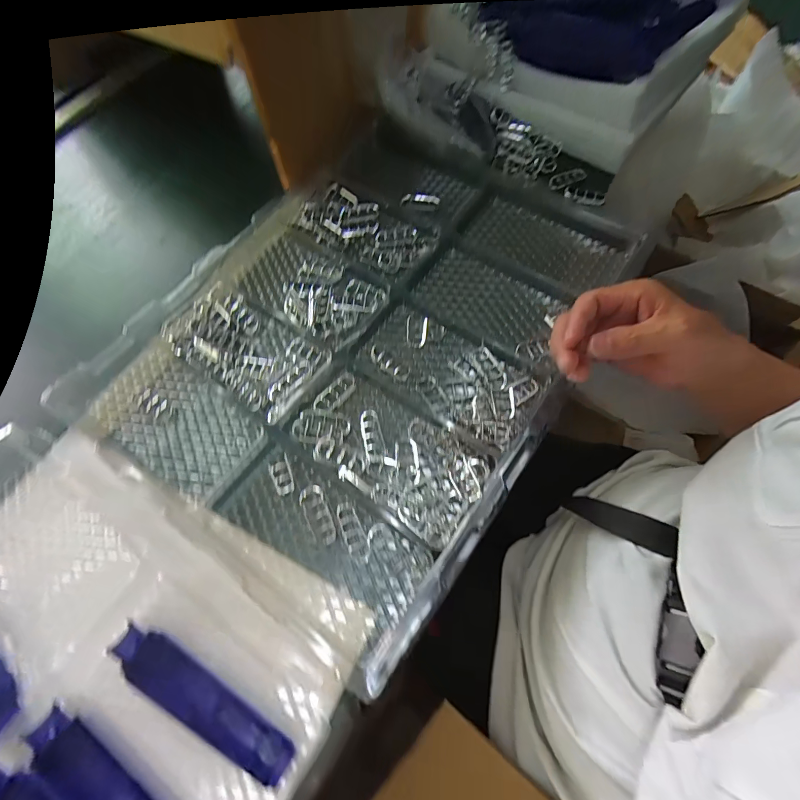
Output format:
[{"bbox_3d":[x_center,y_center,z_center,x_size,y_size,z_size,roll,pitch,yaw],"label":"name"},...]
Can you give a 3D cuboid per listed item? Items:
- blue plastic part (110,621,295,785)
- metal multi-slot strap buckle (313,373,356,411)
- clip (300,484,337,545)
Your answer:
[{"bbox_3d":[-0.155,0.233,0.306,0.162,0.013,0.036,25,70,12],"label":"blue plastic part"},{"bbox_3d":[-0.067,-0.007,0.415,0.020,0.010,0.051,39,74,16],"label":"metal multi-slot strap buckle"},{"bbox_3d":[-0.077,0.106,0.366,0.023,0.004,0.054,-20,68,-7],"label":"clip"}]

